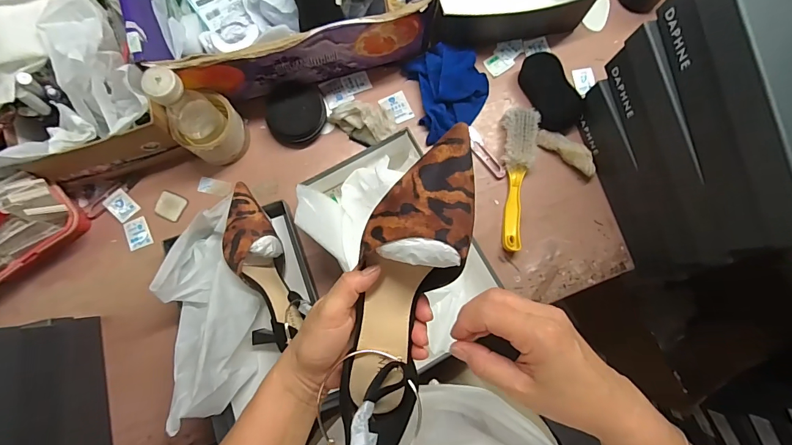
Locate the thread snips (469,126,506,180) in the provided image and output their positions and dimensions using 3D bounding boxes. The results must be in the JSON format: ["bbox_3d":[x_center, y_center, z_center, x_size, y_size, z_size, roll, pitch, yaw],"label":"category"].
[{"bbox_3d":[0.144,-0.111,0.638,0.025,0.010,0.095,-30,84,-6],"label":"thread snips"}]

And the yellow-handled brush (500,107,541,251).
[{"bbox_3d":[0.195,-0.069,0.615,0.054,0.031,0.222,4,81,-2],"label":"yellow-handled brush"}]

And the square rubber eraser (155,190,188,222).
[{"bbox_3d":[-0.348,-0.025,0.608,0.042,0.005,0.039,23,81,1],"label":"square rubber eraser"}]

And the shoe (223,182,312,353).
[{"bbox_3d":[-0.188,0.061,0.554,0.065,0.075,0.216,-23,83,-6],"label":"shoe"}]

